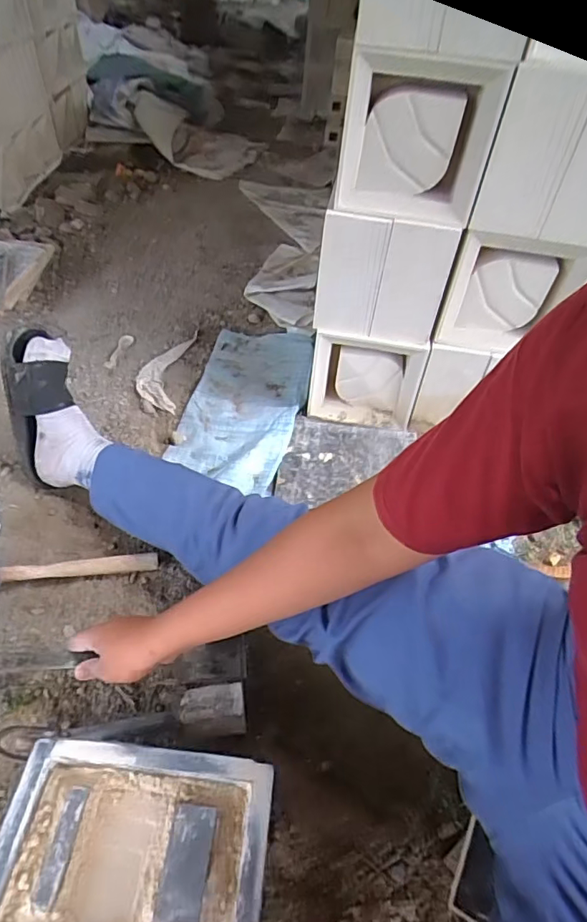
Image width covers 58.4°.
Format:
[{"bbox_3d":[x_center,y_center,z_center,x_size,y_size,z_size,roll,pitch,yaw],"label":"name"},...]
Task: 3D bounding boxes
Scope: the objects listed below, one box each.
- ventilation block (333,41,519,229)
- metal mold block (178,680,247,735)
[{"bbox_3d":[0.186,-0.492,0.798,0.217,0.197,0.125,8,43,5],"label":"ventilation block"},{"bbox_3d":[-0.101,0.309,0.658,0.083,0.057,0.056,1,45,-7],"label":"metal mold block"}]

